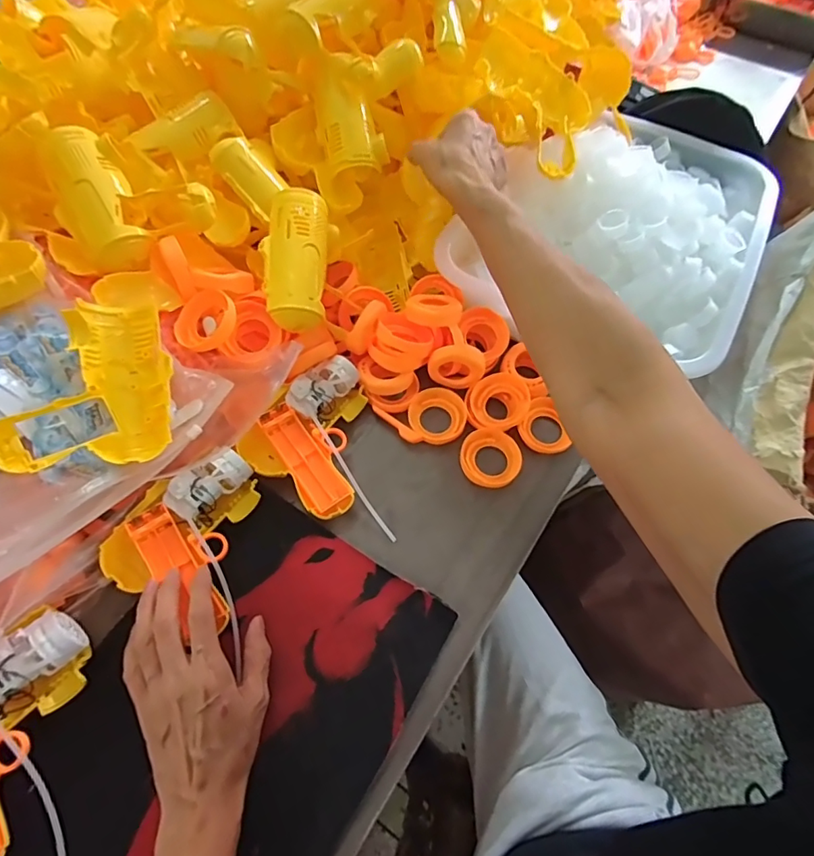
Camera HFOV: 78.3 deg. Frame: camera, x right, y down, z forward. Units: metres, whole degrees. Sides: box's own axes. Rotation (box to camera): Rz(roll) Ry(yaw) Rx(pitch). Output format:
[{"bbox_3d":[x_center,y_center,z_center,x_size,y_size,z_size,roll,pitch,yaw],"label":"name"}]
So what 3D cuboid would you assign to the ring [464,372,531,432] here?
[{"bbox_3d":[0.092,-0.026,0.509,0.061,0.018,0.062,1,60,-2],"label":"ring"}]

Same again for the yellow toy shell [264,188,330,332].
[{"bbox_3d":[-0.103,-0.162,0.467,0.051,0.031,0.133,2,81,-2],"label":"yellow toy shell"}]

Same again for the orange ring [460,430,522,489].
[{"bbox_3d":[0.081,0.030,0.489,0.057,0.010,0.058,1,60,-2],"label":"orange ring"}]

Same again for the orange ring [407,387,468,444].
[{"bbox_3d":[0.030,-0.012,0.509,0.057,0.019,0.059,1,60,-2],"label":"orange ring"}]

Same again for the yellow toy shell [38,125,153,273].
[{"bbox_3d":[-0.281,-0.204,0.448,0.062,0.033,0.135,-27,91,-17],"label":"yellow toy shell"}]

